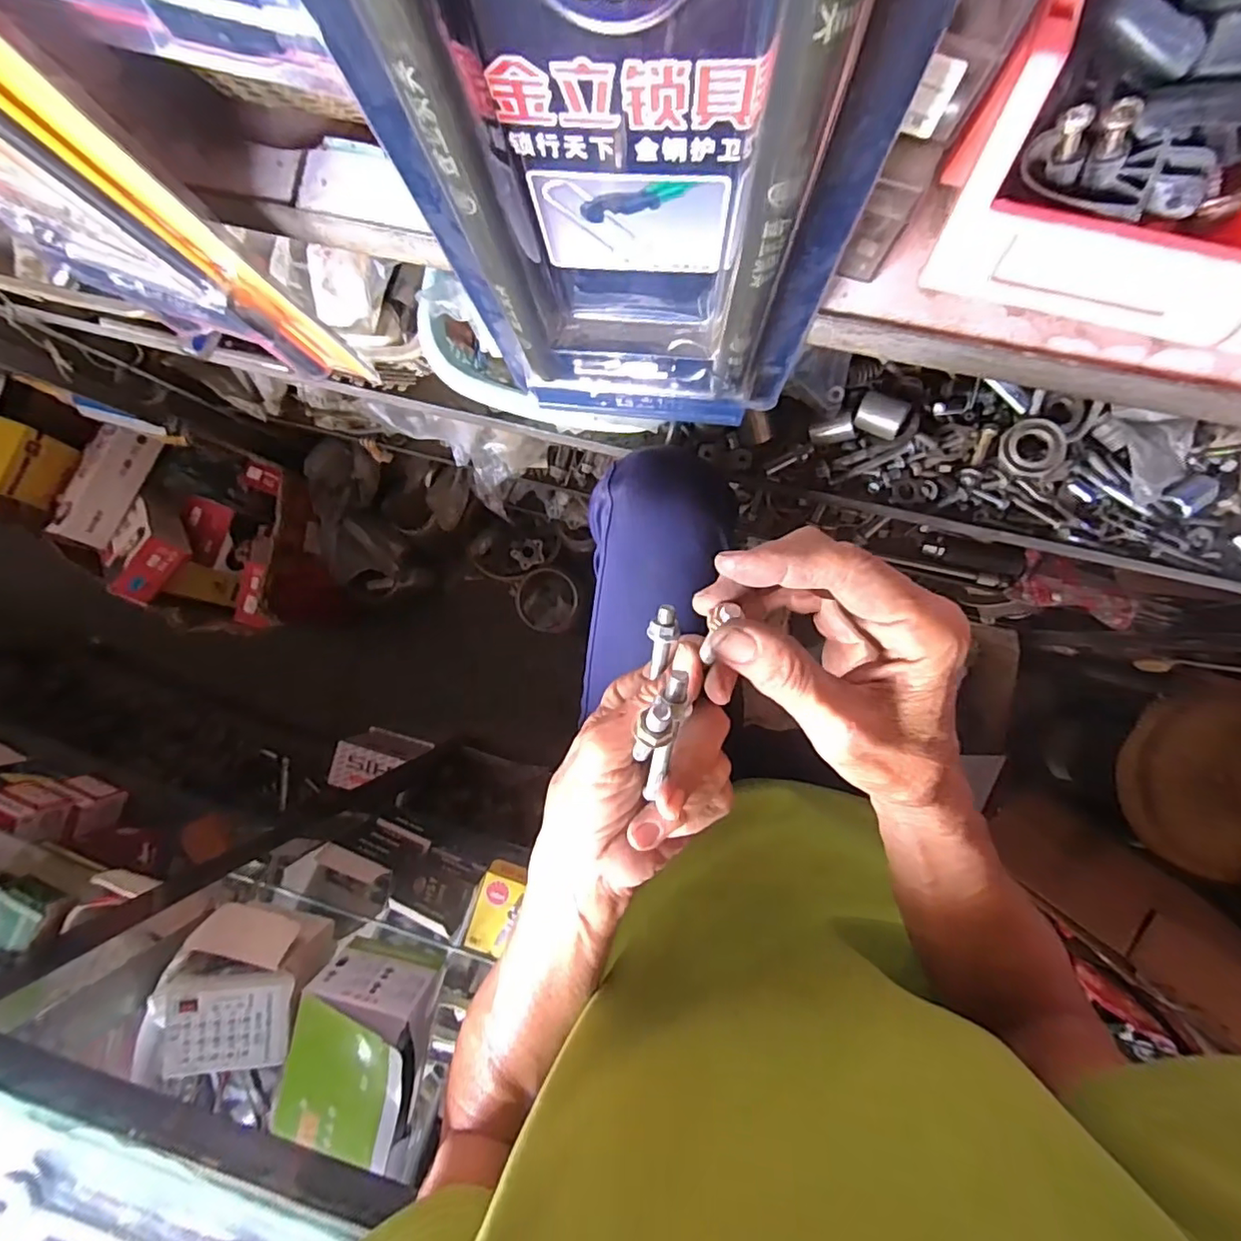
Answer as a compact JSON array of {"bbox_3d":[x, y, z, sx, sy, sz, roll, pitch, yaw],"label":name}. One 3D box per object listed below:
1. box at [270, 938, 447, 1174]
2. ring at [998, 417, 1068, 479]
[{"bbox_3d":[-0.240,0.404,0.553,0.123,0.106,0.134,11,90,4],"label":"box"},{"bbox_3d":[0.328,-0.138,0.463,0.045,0.010,0.048,3,89,4],"label":"ring"}]

